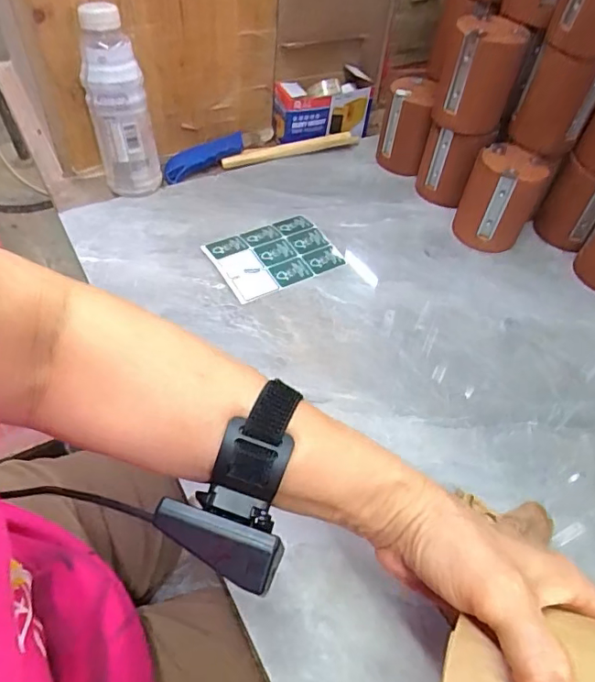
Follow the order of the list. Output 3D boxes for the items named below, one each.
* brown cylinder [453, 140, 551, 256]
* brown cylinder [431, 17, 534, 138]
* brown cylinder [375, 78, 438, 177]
[{"bbox_3d":[0.238,-0.169,0.616,0.079,0.102,0.071,22,51,12],"label":"brown cylinder"},{"bbox_3d":[0.206,-0.302,0.593,0.080,0.106,0.081,20,53,11],"label":"brown cylinder"},{"bbox_3d":[0.148,-0.297,0.714,0.064,0.103,0.085,12,50,4],"label":"brown cylinder"}]

